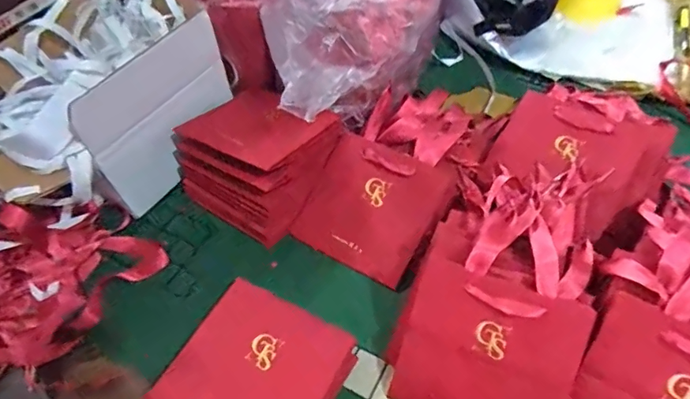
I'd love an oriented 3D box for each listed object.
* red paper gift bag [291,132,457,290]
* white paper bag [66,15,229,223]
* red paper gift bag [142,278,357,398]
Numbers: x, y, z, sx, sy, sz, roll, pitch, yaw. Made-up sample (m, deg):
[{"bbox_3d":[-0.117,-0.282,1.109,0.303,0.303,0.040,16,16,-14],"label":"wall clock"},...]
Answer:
[{"bbox_3d":[0.032,0.009,0.524,0.138,0.016,0.138,27,89,14],"label":"red paper gift bag"},{"bbox_3d":[-0.202,-0.096,0.535,0.022,0.169,0.184,33,61,24],"label":"white paper bag"},{"bbox_3d":[-0.083,0.165,0.435,0.140,0.032,0.141,25,58,20],"label":"red paper gift bag"}]

